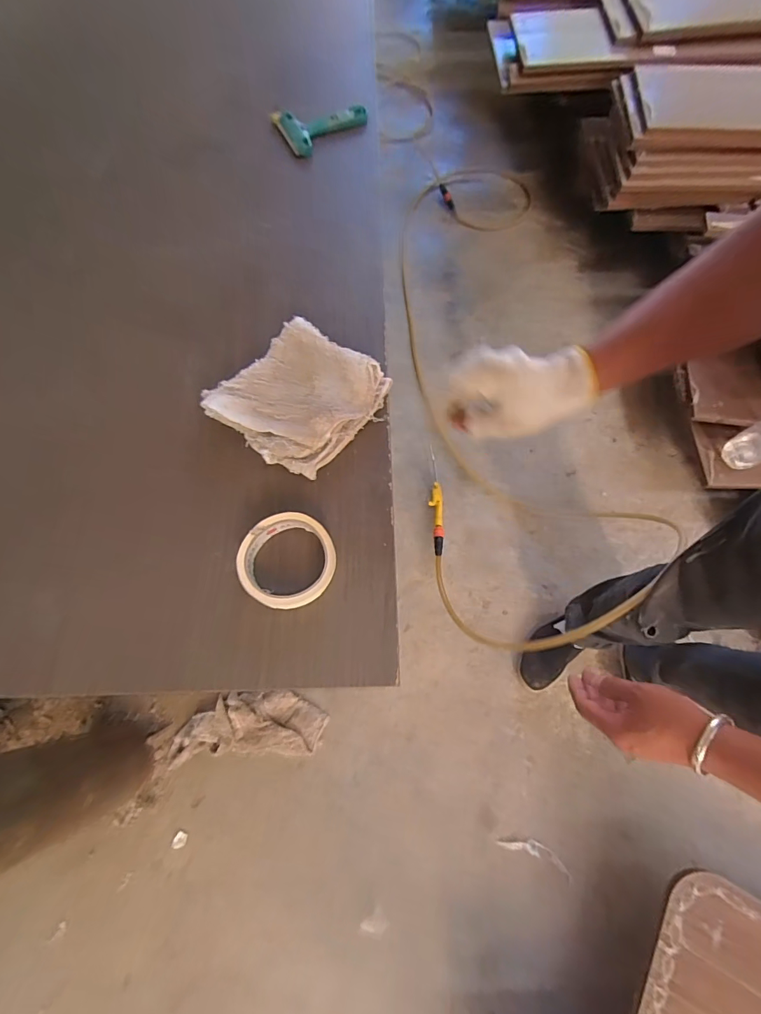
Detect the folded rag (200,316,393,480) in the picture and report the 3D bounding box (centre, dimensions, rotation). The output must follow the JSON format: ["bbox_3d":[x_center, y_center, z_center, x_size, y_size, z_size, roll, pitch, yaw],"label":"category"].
[{"bbox_3d":[-0.092,-0.128,0.483,0.152,0.031,0.162,39,74,13],"label":"folded rag"}]

